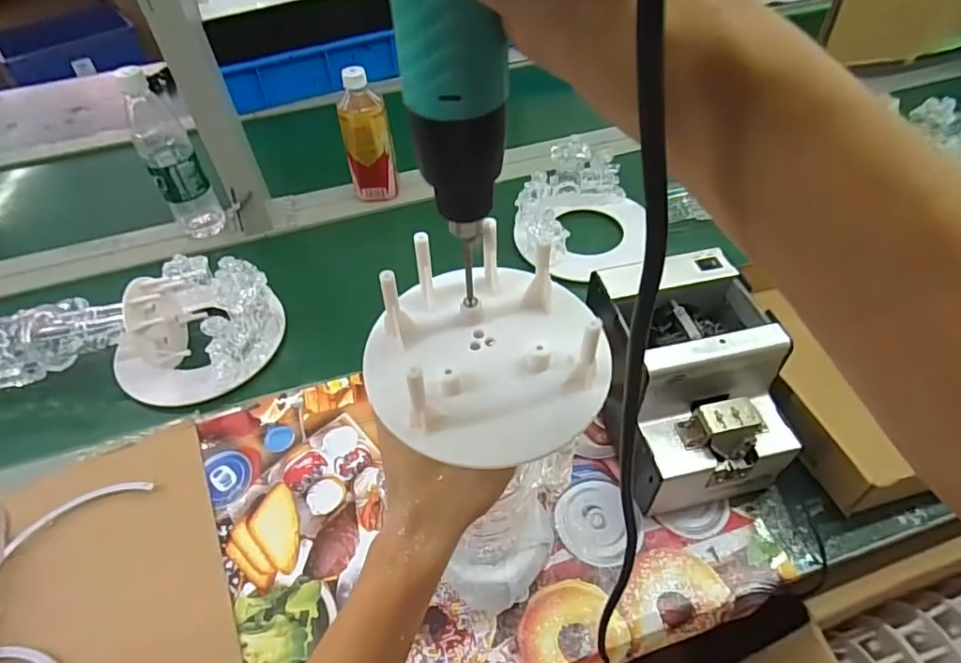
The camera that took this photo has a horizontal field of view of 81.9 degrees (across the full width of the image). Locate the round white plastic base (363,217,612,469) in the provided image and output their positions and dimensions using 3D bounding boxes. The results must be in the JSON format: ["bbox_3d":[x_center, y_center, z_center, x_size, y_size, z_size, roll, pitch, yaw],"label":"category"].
[{"bbox_3d":[0.003,0.001,0.235,0.099,0.036,0.100,-1,48,2],"label":"round white plastic base"}]

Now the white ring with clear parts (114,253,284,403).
[{"bbox_3d":[-0.333,-0.014,0.638,0.170,0.094,0.183,23,53,22],"label":"white ring with clear parts"}]

